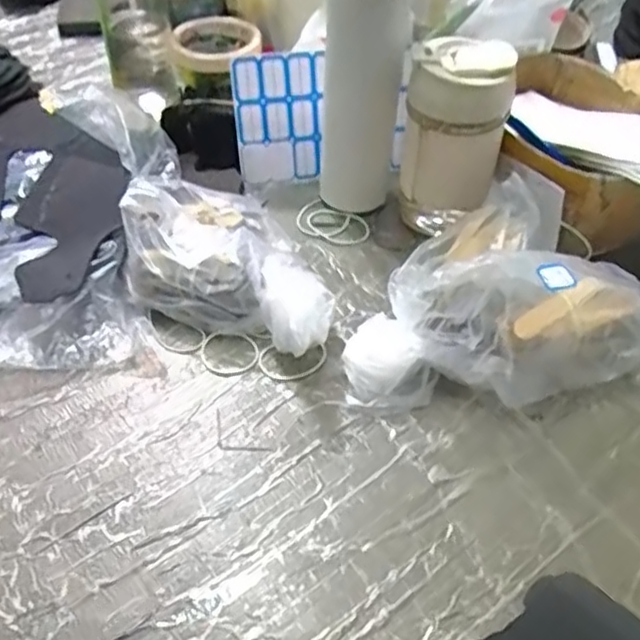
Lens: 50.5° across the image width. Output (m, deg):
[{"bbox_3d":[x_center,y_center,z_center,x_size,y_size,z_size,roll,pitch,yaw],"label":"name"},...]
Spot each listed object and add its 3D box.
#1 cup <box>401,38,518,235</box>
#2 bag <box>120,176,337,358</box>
[{"bbox_3d":[0.111,-0.154,0.581,0.082,0.148,0.068,10,47,10],"label":"cup"},{"bbox_3d":[-0.063,-0.050,0.546,0.190,0.072,0.131,20,50,19],"label":"bag"}]

